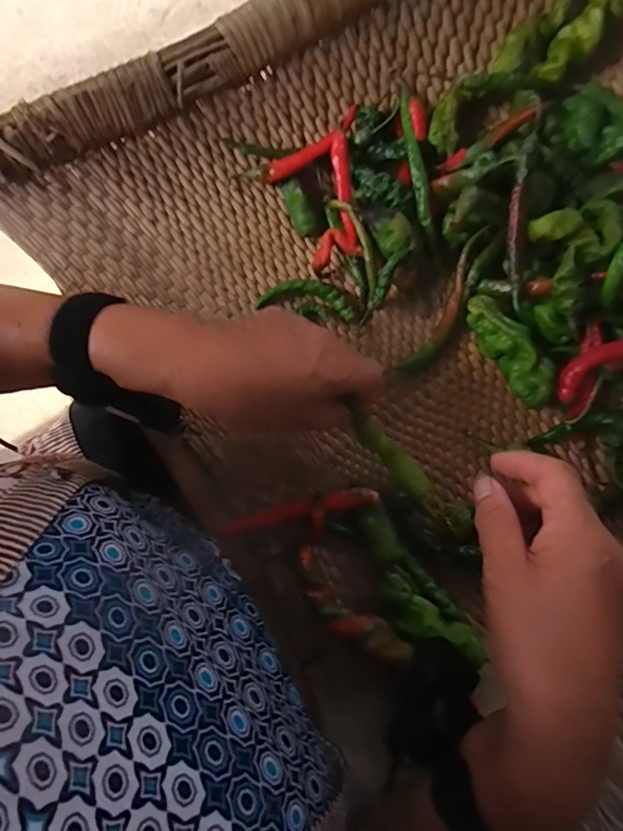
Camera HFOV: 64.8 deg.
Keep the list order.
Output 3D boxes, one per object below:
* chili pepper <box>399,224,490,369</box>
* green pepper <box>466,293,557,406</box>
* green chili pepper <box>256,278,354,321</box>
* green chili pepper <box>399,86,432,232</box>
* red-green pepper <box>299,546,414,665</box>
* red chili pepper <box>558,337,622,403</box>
[{"bbox_3d":[0.109,-0.091,0.391,0.024,0.008,0.122,25,97,5],"label":"chili pepper"},{"bbox_3d":[0.149,-0.050,0.377,0.033,0.034,0.090,-37,81,-4],"label":"green pepper"},{"bbox_3d":[-0.003,-0.097,0.400,0.076,0.009,0.029,7,80,3],"label":"green chili pepper"},{"bbox_3d":[0.078,-0.196,0.379,0.013,0.025,0.103,-13,80,0],"label":"green chili pepper"},{"bbox_3d":[0.023,0.134,0.337,0.092,0.030,0.027,43,84,8],"label":"red-green pepper"},{"bbox_3d":[0.224,-0.042,0.352,0.097,0.014,0.030,-25,80,14],"label":"red chili pepper"}]

